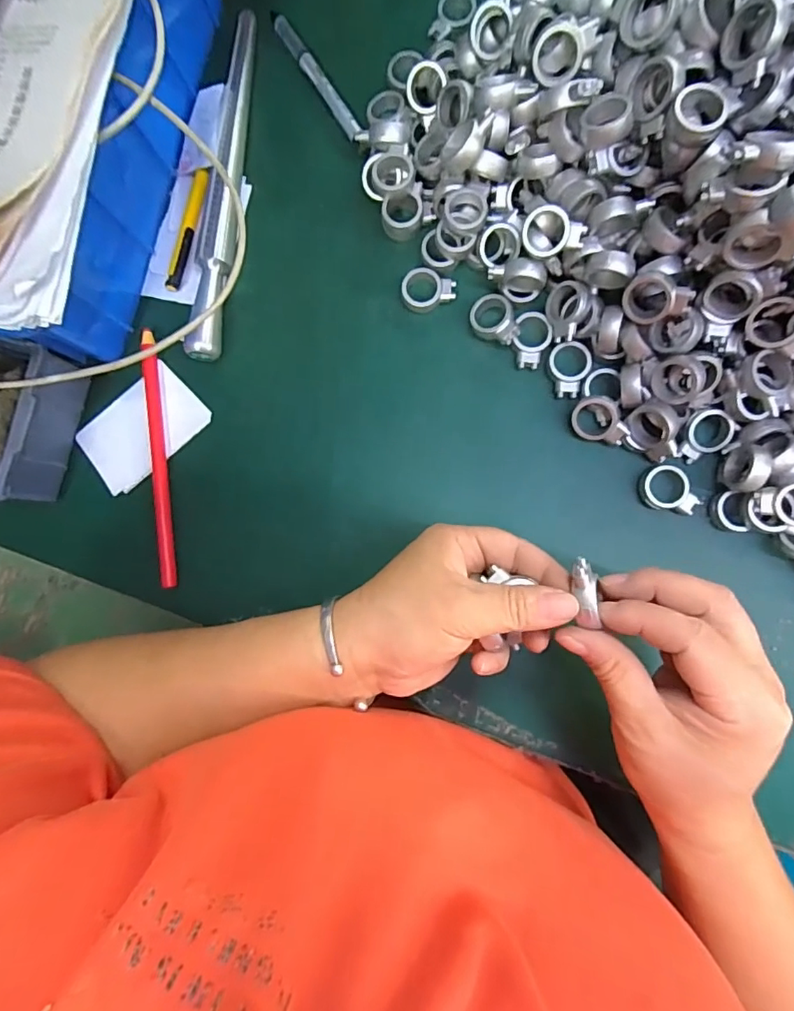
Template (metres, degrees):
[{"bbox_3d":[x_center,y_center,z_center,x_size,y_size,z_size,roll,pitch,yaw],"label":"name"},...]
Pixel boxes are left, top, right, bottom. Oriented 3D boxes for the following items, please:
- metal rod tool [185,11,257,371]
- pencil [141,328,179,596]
[{"bbox_3d":[-0.110,-0.208,0.328,0.019,0.020,0.229,8,87,7],"label":"metal rod tool"},{"bbox_3d":[-0.156,-0.031,0.330,0.009,0.012,0.167,-6,85,6],"label":"pencil"}]

